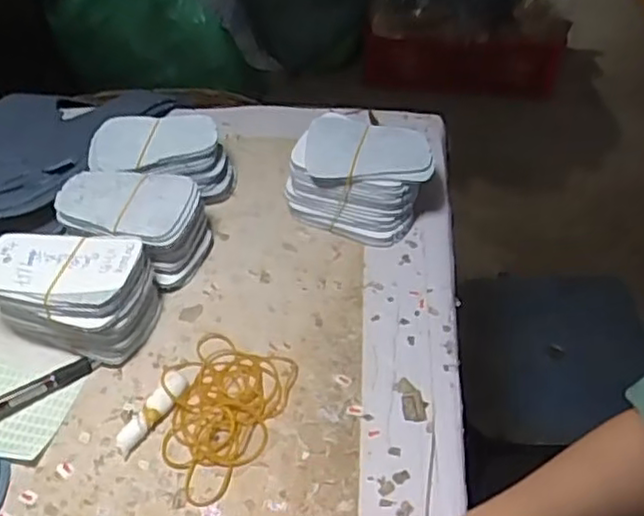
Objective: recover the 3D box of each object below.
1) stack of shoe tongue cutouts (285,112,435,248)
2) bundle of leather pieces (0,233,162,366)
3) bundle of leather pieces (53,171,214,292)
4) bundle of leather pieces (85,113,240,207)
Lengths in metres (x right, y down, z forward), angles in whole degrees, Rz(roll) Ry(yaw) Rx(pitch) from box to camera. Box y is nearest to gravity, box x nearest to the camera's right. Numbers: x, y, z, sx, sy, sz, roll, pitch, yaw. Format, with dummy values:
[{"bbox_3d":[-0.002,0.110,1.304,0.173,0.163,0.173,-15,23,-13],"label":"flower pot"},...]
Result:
[{"bbox_3d":[0.033,-0.065,0.550,0.103,0.063,0.085,22,52,21],"label":"stack of shoe tongue cutouts"},{"bbox_3d":[-0.174,0.025,0.475,0.103,0.063,0.070,6,48,8],"label":"bundle of leather pieces"},{"bbox_3d":[-0.141,-0.027,0.524,0.106,0.063,0.072,14,49,14],"label":"bundle of leather pieces"},{"bbox_3d":[-0.133,-0.080,0.569,0.110,0.057,0.071,-2,47,0],"label":"bundle of leather pieces"}]

